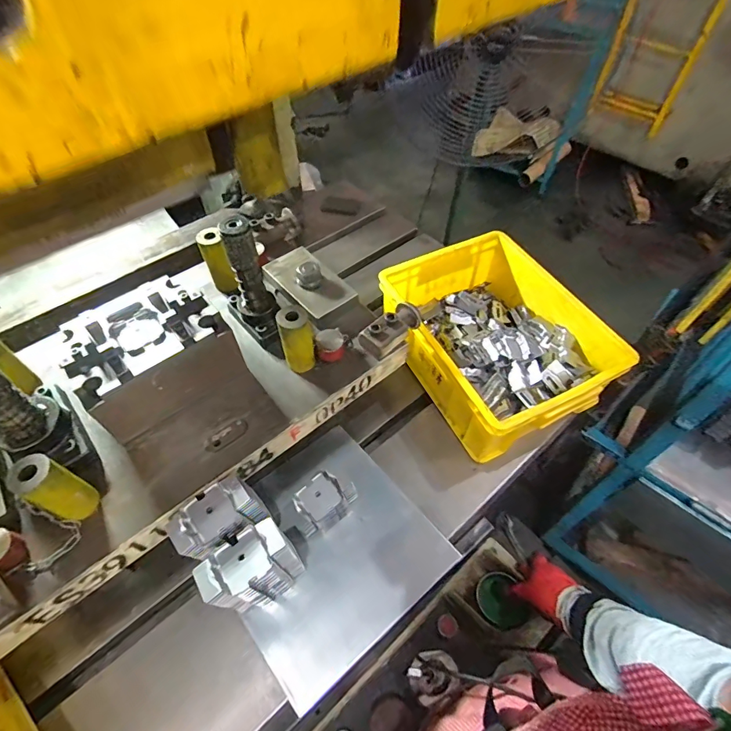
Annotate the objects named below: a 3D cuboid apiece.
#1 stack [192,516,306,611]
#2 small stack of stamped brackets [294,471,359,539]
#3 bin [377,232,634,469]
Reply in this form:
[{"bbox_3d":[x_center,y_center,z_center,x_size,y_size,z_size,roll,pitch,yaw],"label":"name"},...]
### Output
[{"bbox_3d":[-0.126,0.233,0.479,0.087,0.128,0.053,-38,62,-23],"label":"stack"},{"bbox_3d":[-0.057,0.188,0.579,0.088,0.070,0.061,-36,61,-23],"label":"small stack of stamped brackets"},{"bbox_3d":[0.206,-0.045,0.699,0.274,0.121,0.341,-25,57,-16],"label":"bin"}]

